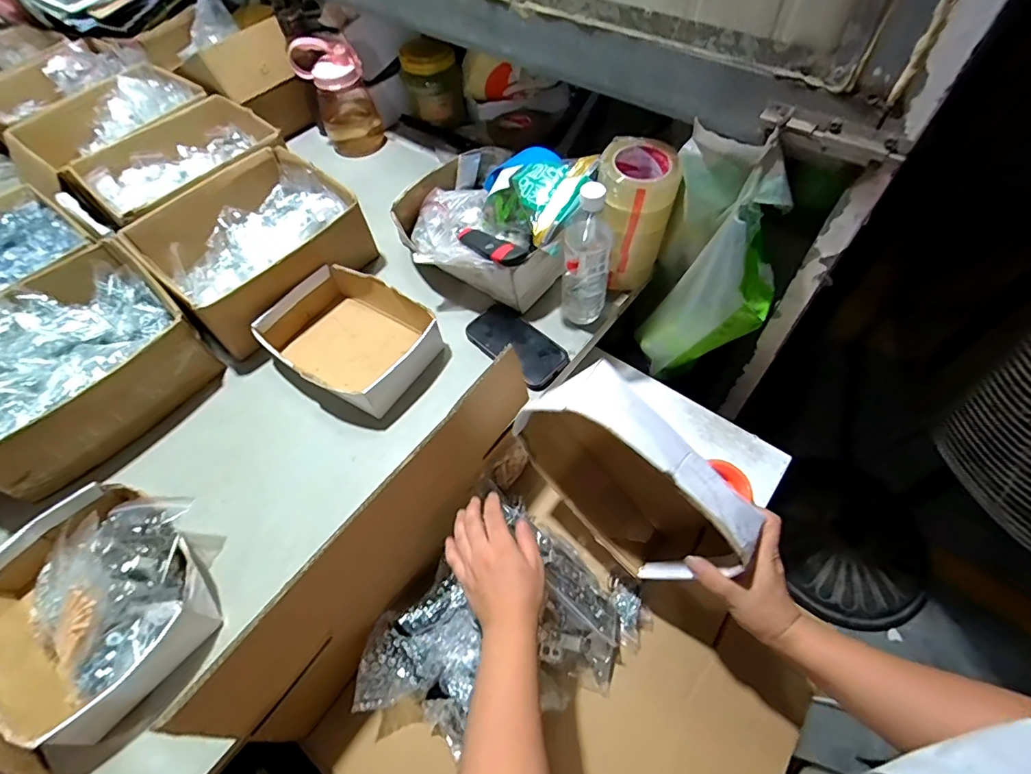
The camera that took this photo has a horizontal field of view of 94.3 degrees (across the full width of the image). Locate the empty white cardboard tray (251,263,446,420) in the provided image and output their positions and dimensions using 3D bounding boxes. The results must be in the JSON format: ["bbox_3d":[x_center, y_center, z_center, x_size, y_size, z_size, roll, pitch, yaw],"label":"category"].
[{"bbox_3d":[-0.251,-0.072,0.734,0.243,0.069,0.187,31,64,21],"label":"empty white cardboard tray"}]

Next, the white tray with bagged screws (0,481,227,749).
[{"bbox_3d":[-0.473,0.238,0.551,0.248,0.068,0.229,33,65,22],"label":"white tray with bagged screws"}]

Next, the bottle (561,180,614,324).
[{"bbox_3d":[0.102,-0.179,0.676,0.068,0.218,0.062,6,58,7],"label":"bottle"}]

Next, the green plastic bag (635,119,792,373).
[{"bbox_3d":[0.281,-0.160,0.692,0.165,0.351,0.120,20,61,15],"label":"green plastic bag"}]

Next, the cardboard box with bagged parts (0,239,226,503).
[{"bbox_3d":[-0.649,-0.038,0.695,0.274,0.120,0.312,33,65,22],"label":"cardboard box with bagged parts"}]

